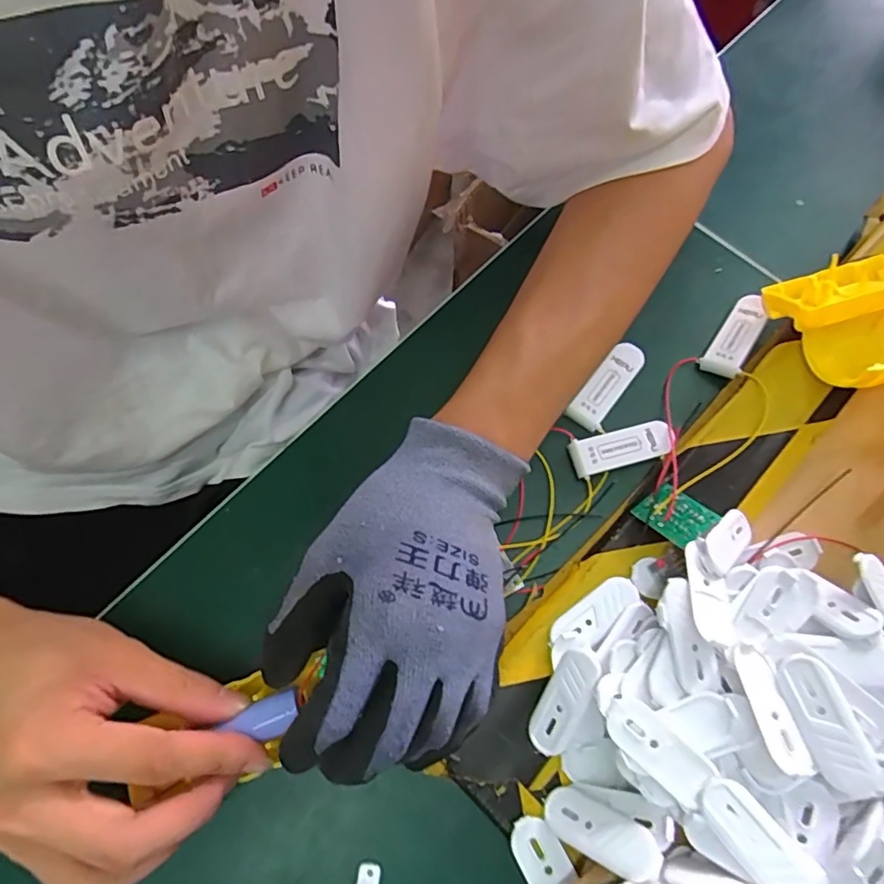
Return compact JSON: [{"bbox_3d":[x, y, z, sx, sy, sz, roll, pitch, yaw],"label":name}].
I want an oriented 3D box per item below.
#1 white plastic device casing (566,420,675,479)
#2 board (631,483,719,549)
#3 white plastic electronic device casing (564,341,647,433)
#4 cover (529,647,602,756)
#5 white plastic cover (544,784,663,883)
[{"bbox_3d":[0.099,0.003,0.313,0.055,0.012,0.021,-15,72,-3],"label":"white plastic device casing"},{"bbox_3d":[0.115,0.036,0.282,0.025,0.004,0.034,-40,38,-9],"label":"board"},{"bbox_3d":[0.096,-0.033,0.329,0.020,0.009,0.058,37,76,12],"label":"white plastic electronic device casing"},{"bbox_3d":[0.055,0.117,0.255,0.020,0.006,0.048,27,91,37],"label":"cover"},{"bbox_3d":[0.065,0.160,0.233,0.048,0.006,0.019,8,67,44],"label":"white plastic cover"}]

